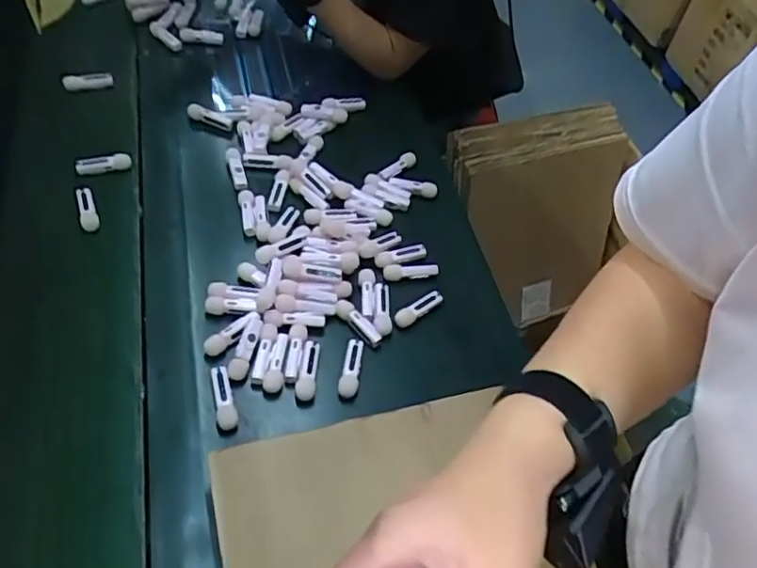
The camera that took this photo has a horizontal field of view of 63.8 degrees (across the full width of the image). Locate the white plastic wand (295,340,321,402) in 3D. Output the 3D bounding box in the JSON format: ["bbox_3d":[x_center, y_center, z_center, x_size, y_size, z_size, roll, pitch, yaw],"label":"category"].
[{"bbox_3d":[-0.073,0.089,0.630,0.020,0.014,0.062,4,54,-2],"label":"white plastic wand"}]

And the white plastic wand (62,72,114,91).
[{"bbox_3d":[-0.421,-0.296,0.882,0.067,0.015,0.018,-11,56,-12],"label":"white plastic wand"}]

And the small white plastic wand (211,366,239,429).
[{"bbox_3d":[-0.153,0.112,0.603,0.019,0.014,0.063,-11,56,-12],"label":"small white plastic wand"}]

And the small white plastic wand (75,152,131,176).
[{"bbox_3d":[-0.354,-0.156,0.782,0.066,0.017,0.015,-7,55,-9],"label":"small white plastic wand"}]

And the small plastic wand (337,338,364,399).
[{"bbox_3d":[-0.029,0.087,0.638,0.021,0.010,0.063,7,54,1],"label":"small plastic wand"}]

